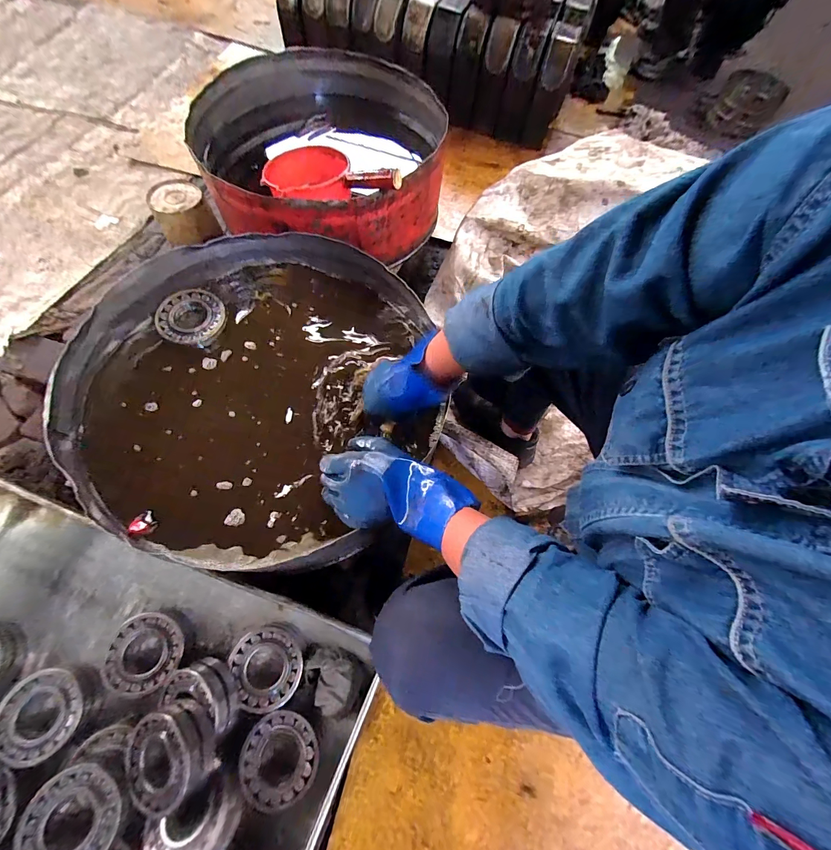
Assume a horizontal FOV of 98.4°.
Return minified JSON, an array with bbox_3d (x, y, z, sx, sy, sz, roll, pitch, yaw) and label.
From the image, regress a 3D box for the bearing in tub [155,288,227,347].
[{"bbox_3d":[-0.401,-0.195,0.646,0.107,0.023,0.111,1,65,-3],"label":"bearing in tub"}]

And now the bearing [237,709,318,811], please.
[{"bbox_3d":[-0.204,0.488,0.520,0.115,0.033,0.107,1,65,-3],"label":"bearing"}]

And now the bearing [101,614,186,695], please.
[{"bbox_3d":[-0.427,0.362,0.567,0.104,0.032,0.110,1,65,-3],"label":"bearing"}]

